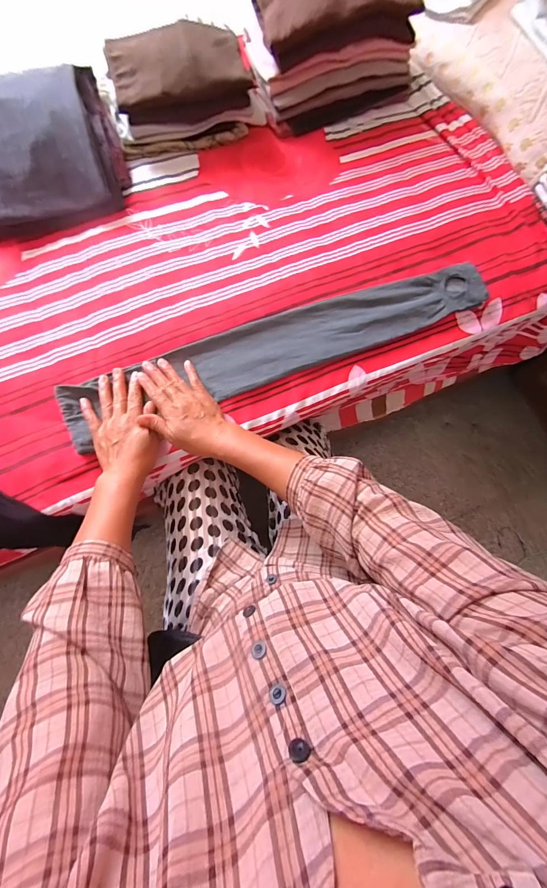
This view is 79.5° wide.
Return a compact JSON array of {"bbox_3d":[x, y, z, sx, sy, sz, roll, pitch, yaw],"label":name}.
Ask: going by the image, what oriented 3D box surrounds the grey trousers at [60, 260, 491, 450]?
[{"bbox_3d":[0.016,-0.161,0.532,0.694,0.026,0.107,-20,77,-6],"label":"grey trousers"}]

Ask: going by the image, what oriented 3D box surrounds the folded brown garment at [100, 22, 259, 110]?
[{"bbox_3d":[-0.164,-0.650,0.556,0.224,0.043,0.134,-15,78,-4],"label":"folded brown garment"}]

